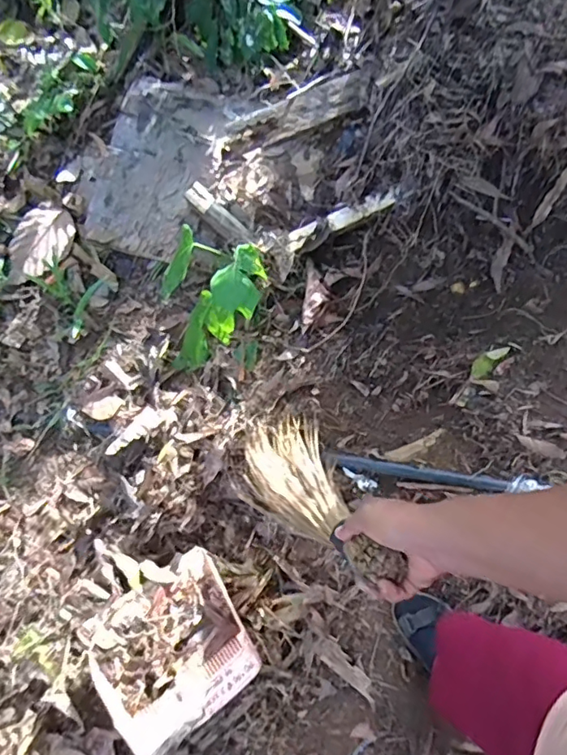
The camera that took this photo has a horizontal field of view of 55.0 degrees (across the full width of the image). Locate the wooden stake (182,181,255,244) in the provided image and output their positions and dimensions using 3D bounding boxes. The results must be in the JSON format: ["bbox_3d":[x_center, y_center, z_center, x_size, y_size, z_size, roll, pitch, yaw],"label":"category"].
[{"bbox_3d":[-0.158,-0.396,1.330,0.055,0.040,0.249,-39,70,-17],"label":"wooden stake"}]

